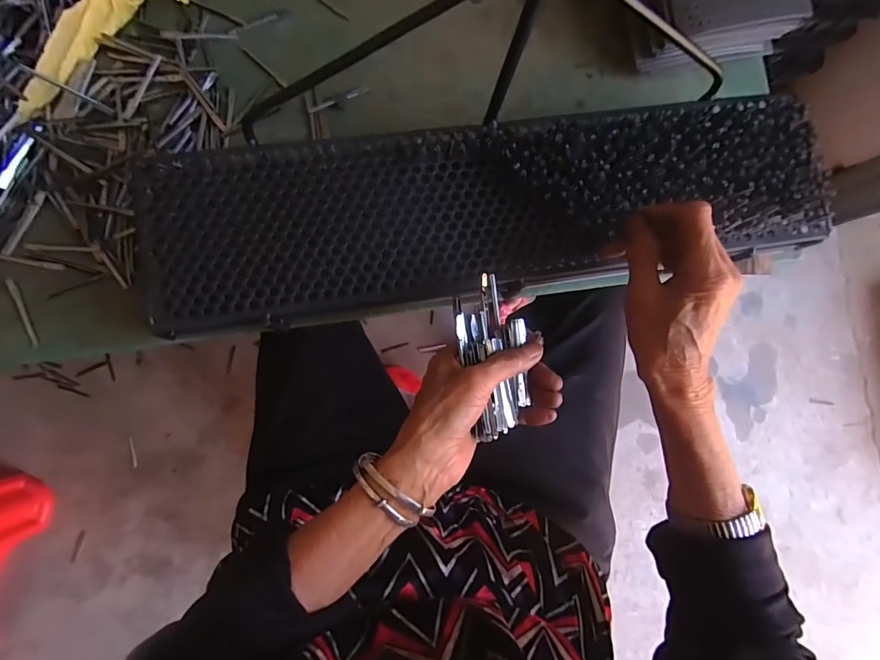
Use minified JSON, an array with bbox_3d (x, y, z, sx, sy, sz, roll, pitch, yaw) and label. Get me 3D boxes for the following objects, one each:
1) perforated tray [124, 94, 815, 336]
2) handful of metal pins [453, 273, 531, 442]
[{"bbox_3d":[0.044,-0.109,0.365,0.582,0.027,0.145,-9,86,-2],"label":"perforated tray"},{"bbox_3d":[0.042,0.020,0.325,0.053,0.018,0.120,-8,87,-7],"label":"handful of metal pins"}]

